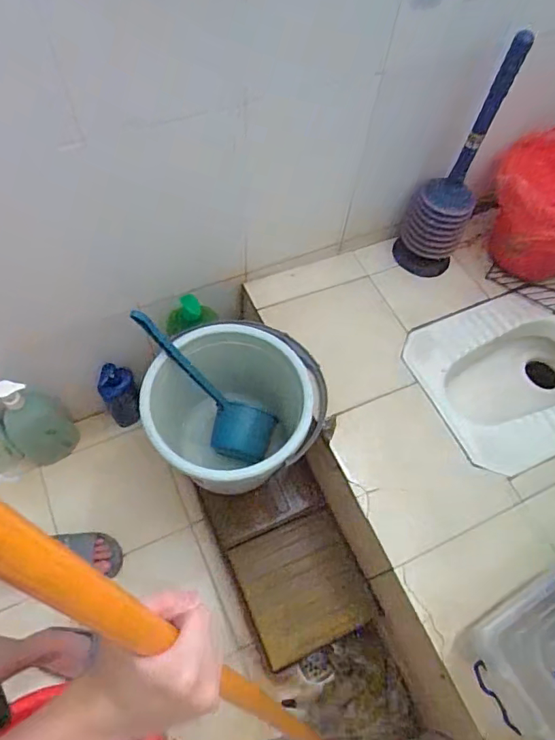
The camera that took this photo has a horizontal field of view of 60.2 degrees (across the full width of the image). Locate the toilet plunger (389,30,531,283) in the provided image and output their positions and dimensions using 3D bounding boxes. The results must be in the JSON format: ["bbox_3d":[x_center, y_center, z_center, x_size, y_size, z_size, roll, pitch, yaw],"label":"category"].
[{"bbox_3d":[0.383,-0.410,1.011,0.146,0.481,0.122,25,64,8],"label":"toilet plunger"}]

